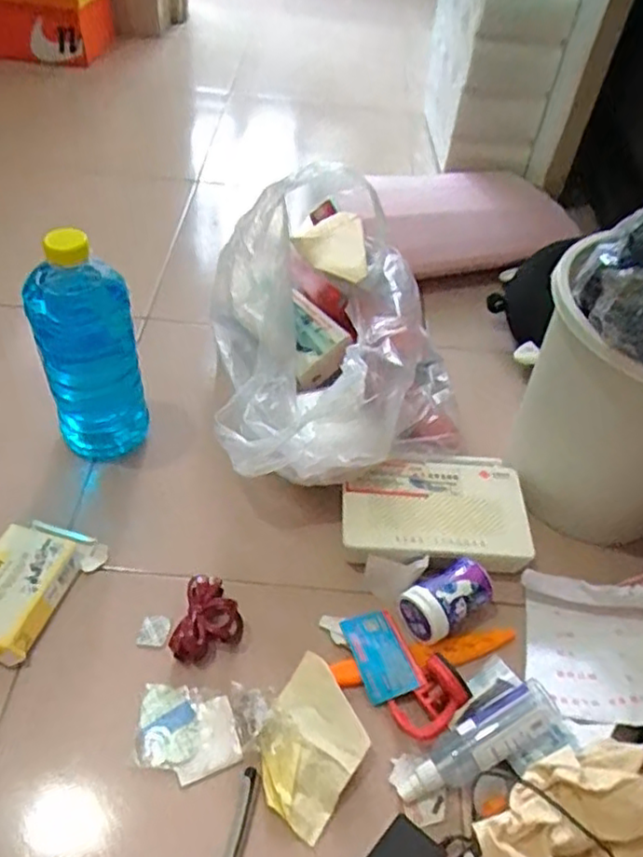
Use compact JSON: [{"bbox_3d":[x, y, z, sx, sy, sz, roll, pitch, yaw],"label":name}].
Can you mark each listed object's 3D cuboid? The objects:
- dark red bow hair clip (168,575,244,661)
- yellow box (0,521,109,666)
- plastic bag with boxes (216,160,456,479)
[{"bbox_3d":[-0.104,0.181,0.625,0.056,0.028,0.076,11,51,5],"label":"dark red bow hair clip"},{"bbox_3d":[-0.285,0.152,0.641,0.095,0.030,0.137,15,48,8],"label":"yellow box"},{"bbox_3d":[0.009,-0.154,0.815,0.278,0.155,0.448,-4,49,-9],"label":"plastic bag with boxes"}]

